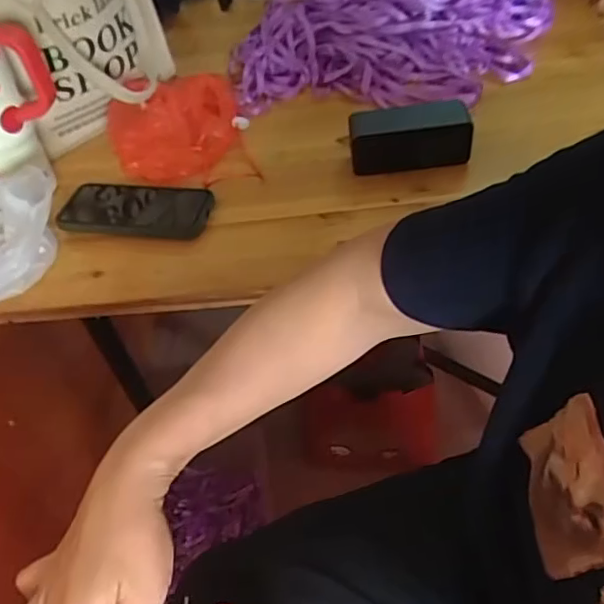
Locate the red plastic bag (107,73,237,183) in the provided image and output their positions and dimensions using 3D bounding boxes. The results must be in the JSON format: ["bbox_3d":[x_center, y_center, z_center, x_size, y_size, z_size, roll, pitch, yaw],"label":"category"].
[{"bbox_3d":[-0.157,-0.217,0.740,0.155,0.052,0.176,-12,49,-3],"label":"red plastic bag"}]

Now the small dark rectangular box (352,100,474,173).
[{"bbox_3d":[0.120,-0.186,0.665,0.133,0.056,0.050,-5,49,3],"label":"small dark rectangular box"}]

